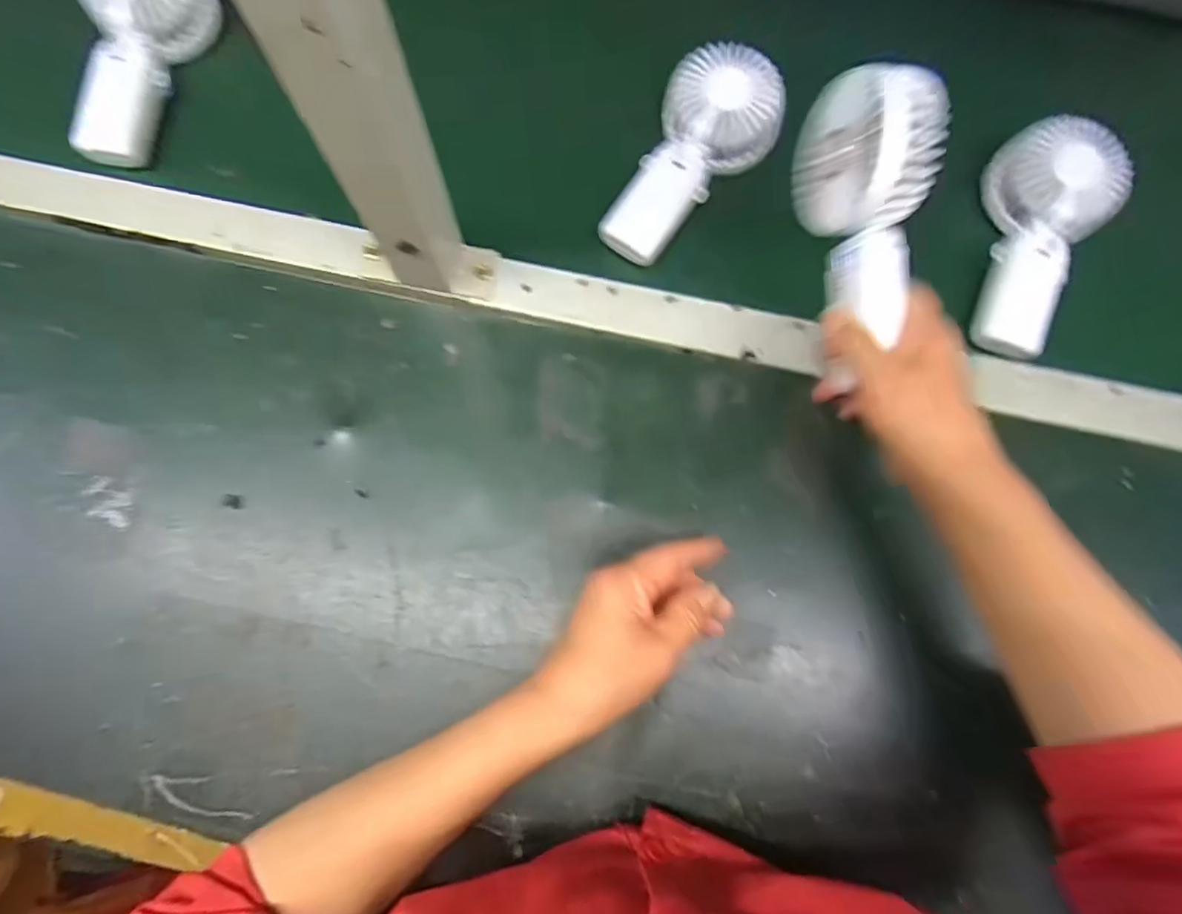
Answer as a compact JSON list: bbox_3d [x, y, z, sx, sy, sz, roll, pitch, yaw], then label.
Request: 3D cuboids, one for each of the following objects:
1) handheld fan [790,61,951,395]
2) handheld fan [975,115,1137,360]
[{"bbox_3d":[0.171,-0.150,0.342,0.061,0.072,0.148,-9,79,-3],"label":"handheld fan"},{"bbox_3d":[0.342,-0.170,0.453,0.083,0.041,0.184,22,79,3],"label":"handheld fan"}]

